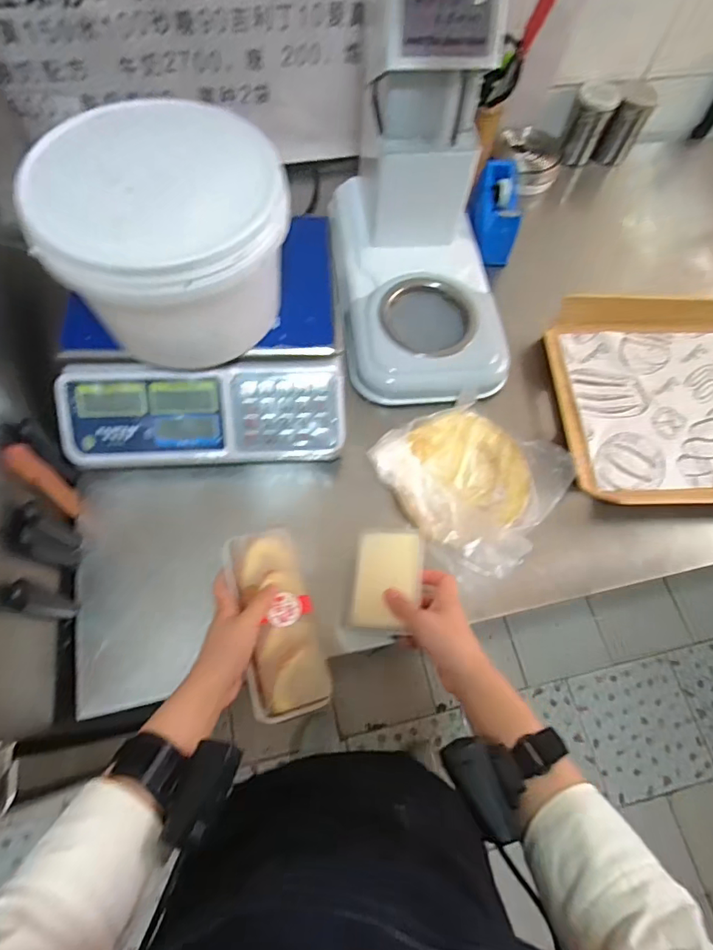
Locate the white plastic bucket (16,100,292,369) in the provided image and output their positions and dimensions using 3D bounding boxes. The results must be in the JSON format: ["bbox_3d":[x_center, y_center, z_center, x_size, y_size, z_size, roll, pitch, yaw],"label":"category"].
[{"bbox_3d":[-0.184,-0.238,0.506,0.228,0.154,0.218,11,65,0],"label":"white plastic bucket"}]

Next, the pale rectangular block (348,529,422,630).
[{"bbox_3d":[0.034,0.112,0.525,0.070,0.020,0.105,8,67,0],"label":"pale rectangular block"}]

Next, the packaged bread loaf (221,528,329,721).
[{"bbox_3d":[-0.084,0.148,0.505,0.076,0.034,0.188,-14,66,-9],"label":"packaged bread loaf"}]

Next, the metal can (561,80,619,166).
[{"bbox_3d":[0.410,-0.625,0.863,0.068,0.113,0.067,1,67,-3],"label":"metal can"}]

